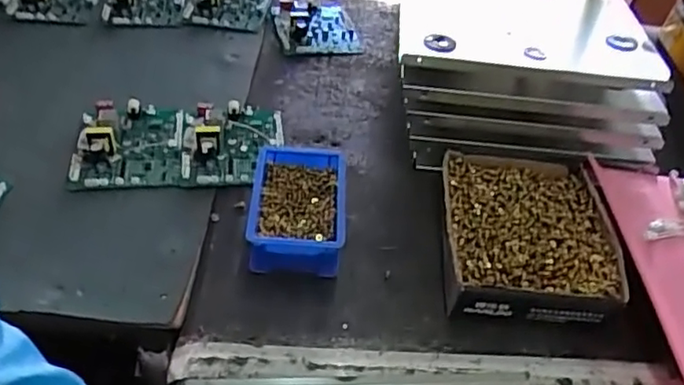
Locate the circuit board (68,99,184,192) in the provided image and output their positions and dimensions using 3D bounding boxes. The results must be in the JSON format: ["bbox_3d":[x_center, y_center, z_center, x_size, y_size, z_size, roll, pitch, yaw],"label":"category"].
[{"bbox_3d":[-0.264,-0.065,0.774,0.130,0.037,0.143,-3,43,-9],"label":"circuit board"}]

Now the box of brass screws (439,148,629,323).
[{"bbox_3d":[0.198,0.042,0.674,0.183,0.045,0.215,7,42,3],"label":"box of brass screws"}]

